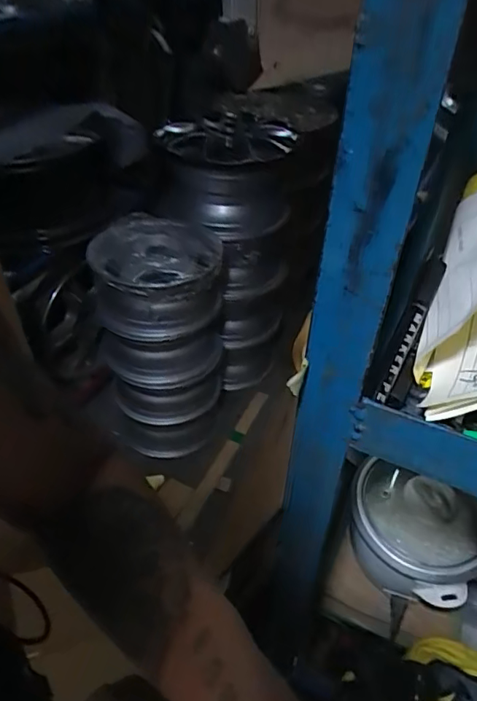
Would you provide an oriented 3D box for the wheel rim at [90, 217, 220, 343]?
[{"bbox_3d":[-0.246,-0.233,1.608,0.387,0.222,0.422,3,41,0],"label":"wheel rim"}]

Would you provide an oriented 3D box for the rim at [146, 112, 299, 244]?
[{"bbox_3d":[-0.056,-0.617,1.759,0.472,0.264,0.444,-3,41,-6],"label":"rim"}]

